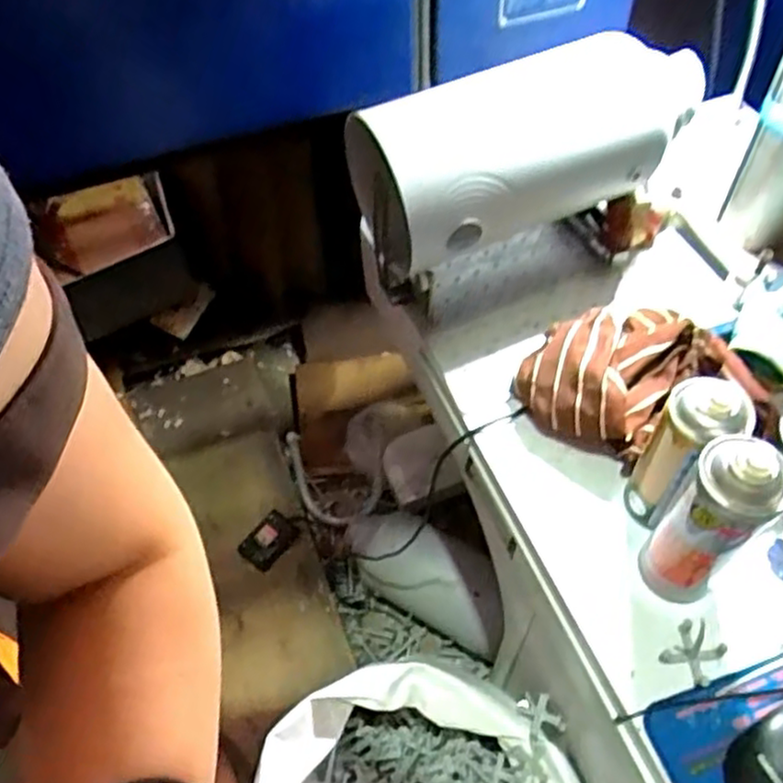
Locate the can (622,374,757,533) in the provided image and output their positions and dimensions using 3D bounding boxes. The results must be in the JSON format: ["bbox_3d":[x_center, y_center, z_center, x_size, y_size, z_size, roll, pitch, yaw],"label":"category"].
[{"bbox_3d":[0.246,0.058,0.620,0.064,0.187,0.058,-29,59,-16],"label":"can"}]

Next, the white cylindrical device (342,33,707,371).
[{"bbox_3d":[0.149,-0.222,0.777,0.372,0.243,0.210,-27,58,-15],"label":"white cylindrical device"}]

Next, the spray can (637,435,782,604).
[{"bbox_3d":[0.249,0.107,0.575,0.063,0.217,0.052,39,66,25],"label":"spray can"}]

